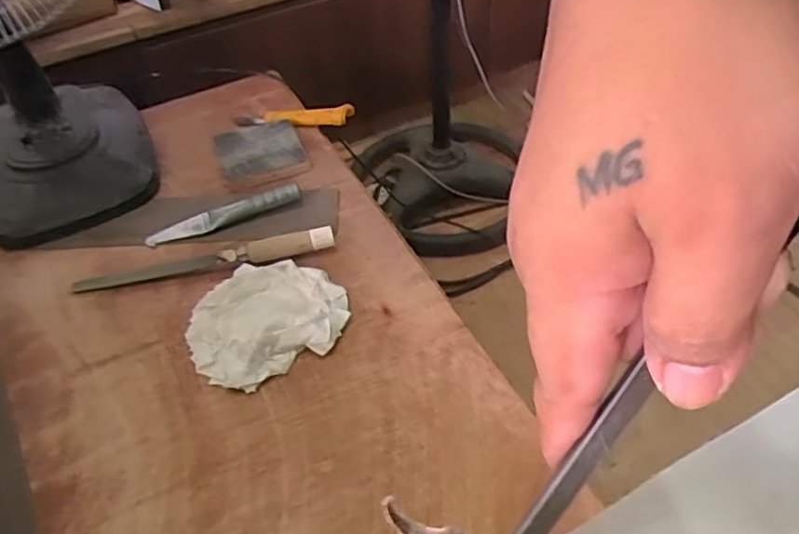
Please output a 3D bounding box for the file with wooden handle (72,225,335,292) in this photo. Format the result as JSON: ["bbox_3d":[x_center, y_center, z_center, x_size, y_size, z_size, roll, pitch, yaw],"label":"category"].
[{"bbox_3d":[-0.238,-0.011,0.797,0.314,0.028,0.027,-9,48,-4],"label":"file with wooden handle"}]

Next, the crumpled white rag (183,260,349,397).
[{"bbox_3d":[-0.152,0.054,0.739,0.172,0.029,0.150,-26,51,-18],"label":"crumpled white rag"}]

